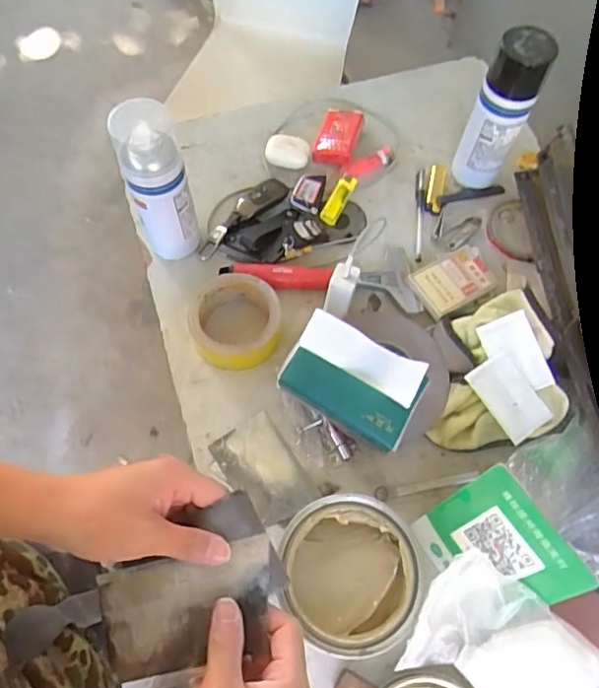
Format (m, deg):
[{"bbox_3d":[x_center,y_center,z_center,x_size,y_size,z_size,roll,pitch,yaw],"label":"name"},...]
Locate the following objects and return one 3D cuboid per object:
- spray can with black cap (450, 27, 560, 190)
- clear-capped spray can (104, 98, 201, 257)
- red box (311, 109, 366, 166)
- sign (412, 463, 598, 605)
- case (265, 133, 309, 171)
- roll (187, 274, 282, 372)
[{"bbox_3d":[0.246,-0.281,0.696,0.063,0.193,0.065,1,66,-1],"label":"spray can with black cap"},{"bbox_3d":[-0.158,-0.175,0.635,0.066,0.193,0.061,-12,67,-7],"label":"clear-capped spray can"},{"bbox_3d":[0.053,-0.291,0.789,0.056,0.028,0.088,15,66,5],"label":"red box"},{"bbox_3d":[0.173,0.185,0.508,0.008,0.147,0.112,-22,69,-37],"label":"sign"},{"bbox_3d":[-0.017,-0.266,0.779,0.060,0.016,0.048,9,66,2],"label":"case"},{"bbox_3d":[-0.074,-0.026,0.650,0.102,0.047,0.097,1,66,-1],"label":"roll"}]

